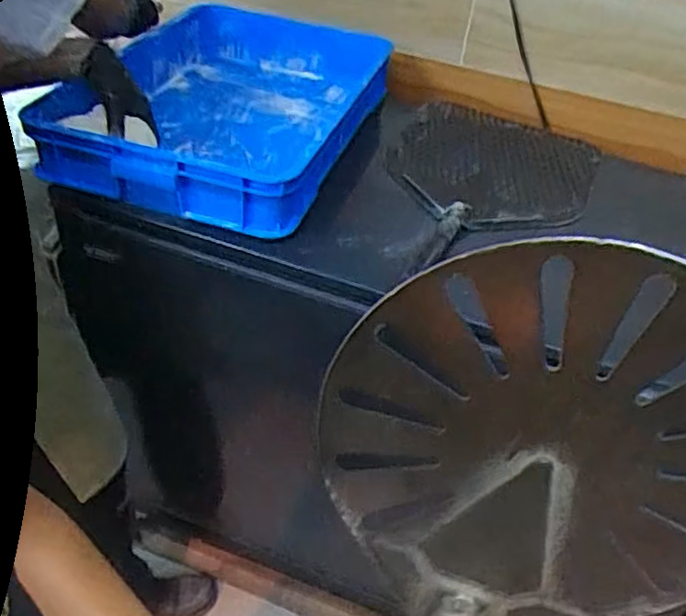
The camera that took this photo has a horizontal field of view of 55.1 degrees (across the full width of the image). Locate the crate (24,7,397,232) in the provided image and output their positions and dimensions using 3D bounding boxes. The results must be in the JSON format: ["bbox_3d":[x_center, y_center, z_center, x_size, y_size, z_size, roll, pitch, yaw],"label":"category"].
[{"bbox_3d":[-0.192,-0.355,1.140,0.435,0.127,0.598,16,44,10],"label":"crate"}]

